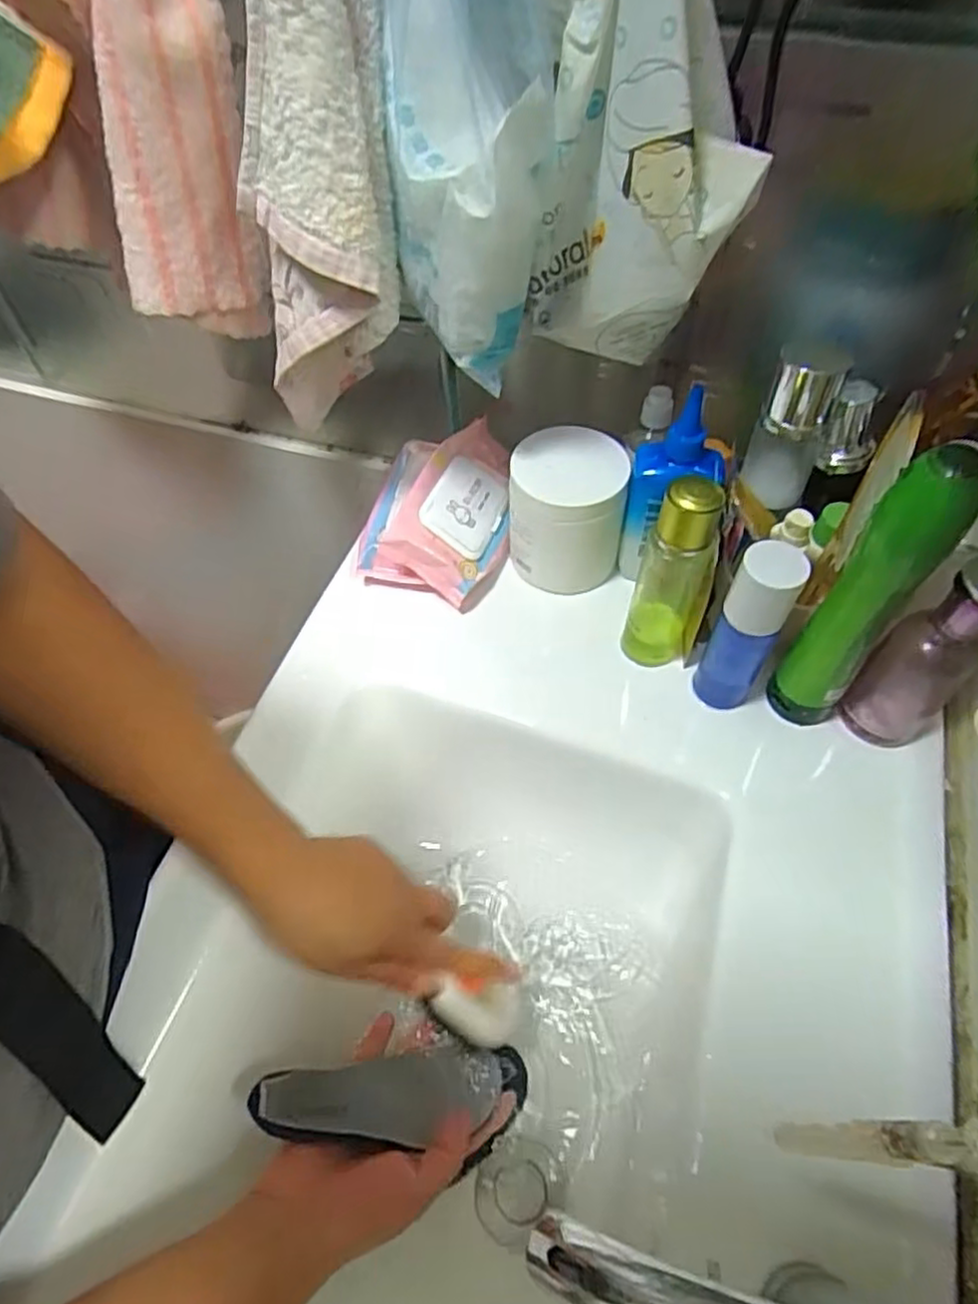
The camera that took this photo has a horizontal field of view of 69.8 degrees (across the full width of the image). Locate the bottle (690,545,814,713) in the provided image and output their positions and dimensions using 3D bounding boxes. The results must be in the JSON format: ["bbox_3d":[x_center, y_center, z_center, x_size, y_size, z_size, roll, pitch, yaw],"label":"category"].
[{"bbox_3d":[0.171,-0.013,0.465,0.038,0.137,0.033,28,61,19],"label":"bottle"}]

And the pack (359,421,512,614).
[{"bbox_3d":[-0.044,-0.124,0.602,0.124,0.060,0.164,8,57,7],"label":"pack"}]

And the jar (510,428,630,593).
[{"bbox_3d":[0.063,-0.111,0.564,0.087,0.100,0.089,-1,56,1],"label":"jar"}]

